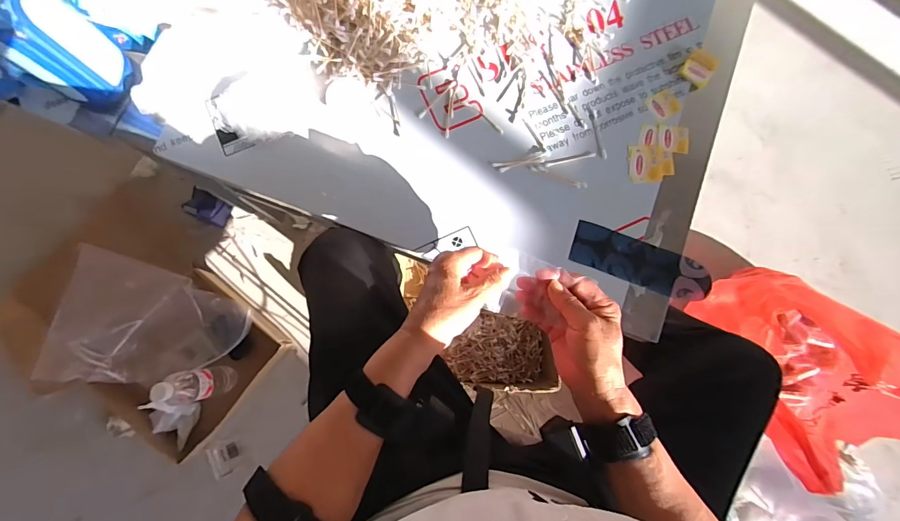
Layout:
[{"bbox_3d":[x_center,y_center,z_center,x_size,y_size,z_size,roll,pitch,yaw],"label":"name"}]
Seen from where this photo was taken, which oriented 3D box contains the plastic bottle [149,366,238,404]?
[{"bbox_3d":[-0.521,0.256,0.821,0.057,0.206,0.068,-19,82,-5],"label":"plastic bottle"}]

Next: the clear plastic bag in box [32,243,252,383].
[{"bbox_3d":[-0.649,0.160,0.888,0.348,0.128,0.263,19,81,1],"label":"clear plastic bag in box"}]

